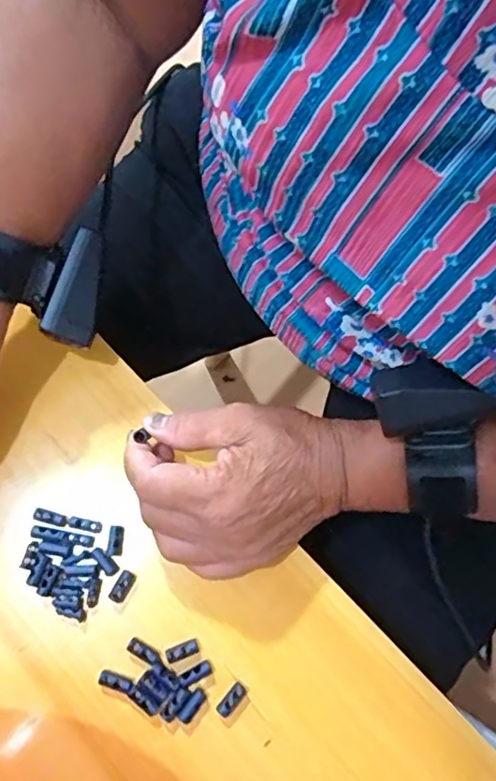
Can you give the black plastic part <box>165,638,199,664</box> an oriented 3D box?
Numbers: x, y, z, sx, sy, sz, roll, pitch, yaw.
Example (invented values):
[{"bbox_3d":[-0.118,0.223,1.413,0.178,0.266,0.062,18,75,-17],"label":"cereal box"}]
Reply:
[{"bbox_3d":[-0.038,0.149,0.335,0.019,0.004,0.009,-22,75,-5],"label":"black plastic part"}]

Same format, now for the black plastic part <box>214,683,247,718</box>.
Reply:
[{"bbox_3d":[-0.009,0.174,0.329,0.009,0.004,0.019,41,79,11],"label":"black plastic part"}]

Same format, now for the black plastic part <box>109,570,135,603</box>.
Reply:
[{"bbox_3d":[-0.075,0.116,0.345,0.010,0.004,0.018,29,76,9],"label":"black plastic part"}]

